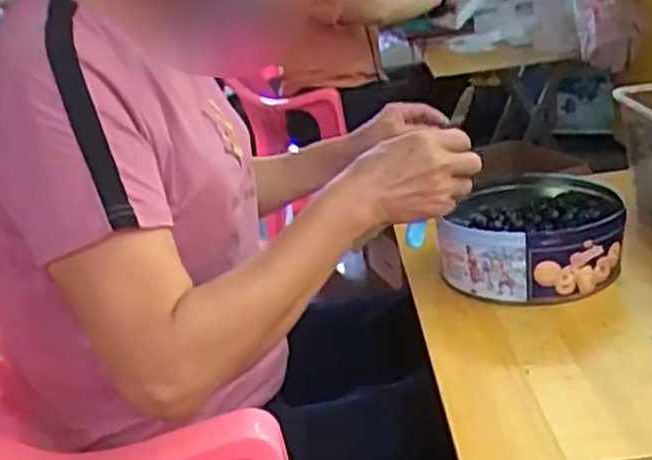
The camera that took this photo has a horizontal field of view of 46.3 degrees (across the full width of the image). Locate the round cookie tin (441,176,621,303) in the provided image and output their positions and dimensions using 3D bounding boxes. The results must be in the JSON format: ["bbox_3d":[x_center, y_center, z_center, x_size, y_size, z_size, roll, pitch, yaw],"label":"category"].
[{"bbox_3d":[0.217,0.010,0.802,0.175,0.079,0.185,-8,22,3],"label":"round cookie tin"}]

